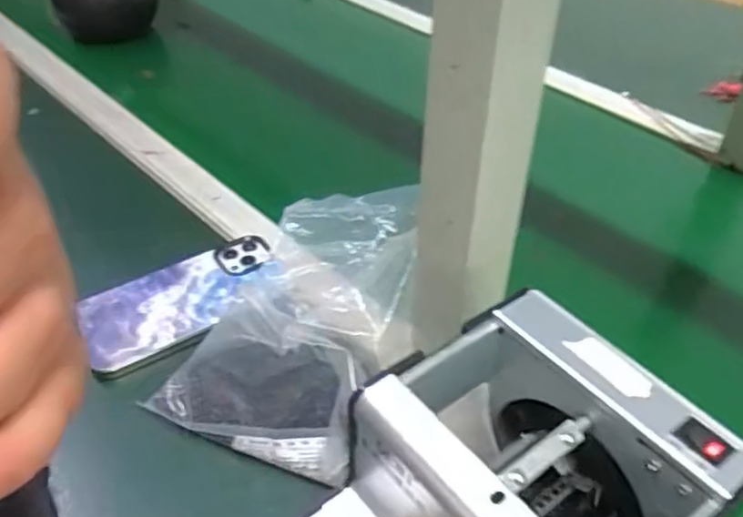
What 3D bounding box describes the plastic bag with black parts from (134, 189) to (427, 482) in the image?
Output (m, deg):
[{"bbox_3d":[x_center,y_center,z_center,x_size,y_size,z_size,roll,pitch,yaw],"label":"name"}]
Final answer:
[{"bbox_3d":[-0.038,0.029,0.469,0.148,0.088,0.195,19,45,18],"label":"plastic bag with black parts"}]

